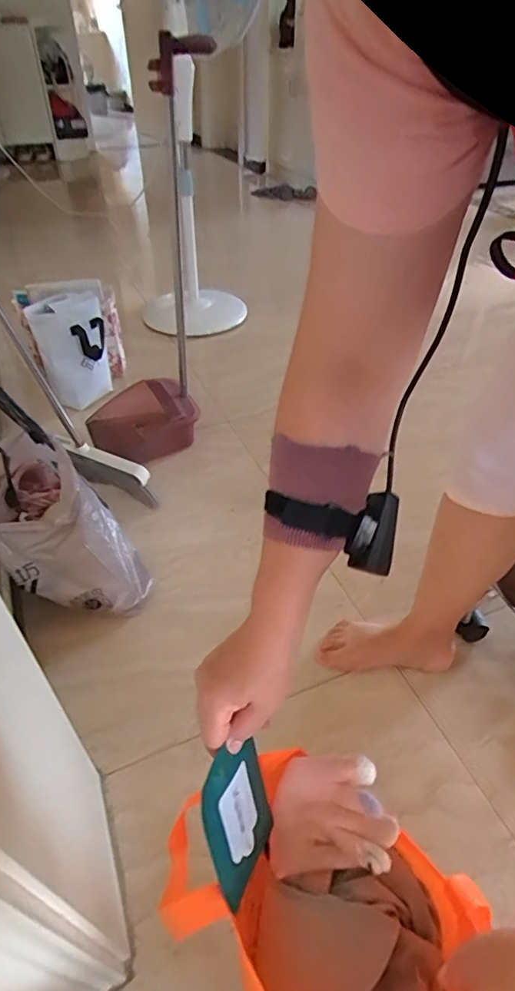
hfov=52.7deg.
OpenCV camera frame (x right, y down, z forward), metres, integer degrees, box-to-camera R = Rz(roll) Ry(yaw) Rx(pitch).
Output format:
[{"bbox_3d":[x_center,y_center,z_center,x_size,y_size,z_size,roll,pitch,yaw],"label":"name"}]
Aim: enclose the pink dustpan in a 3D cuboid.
[{"bbox_3d":[-0.265,-0.461,1.089,0.271,0.743,0.302,26,49,25],"label":"pink dustpan"}]

